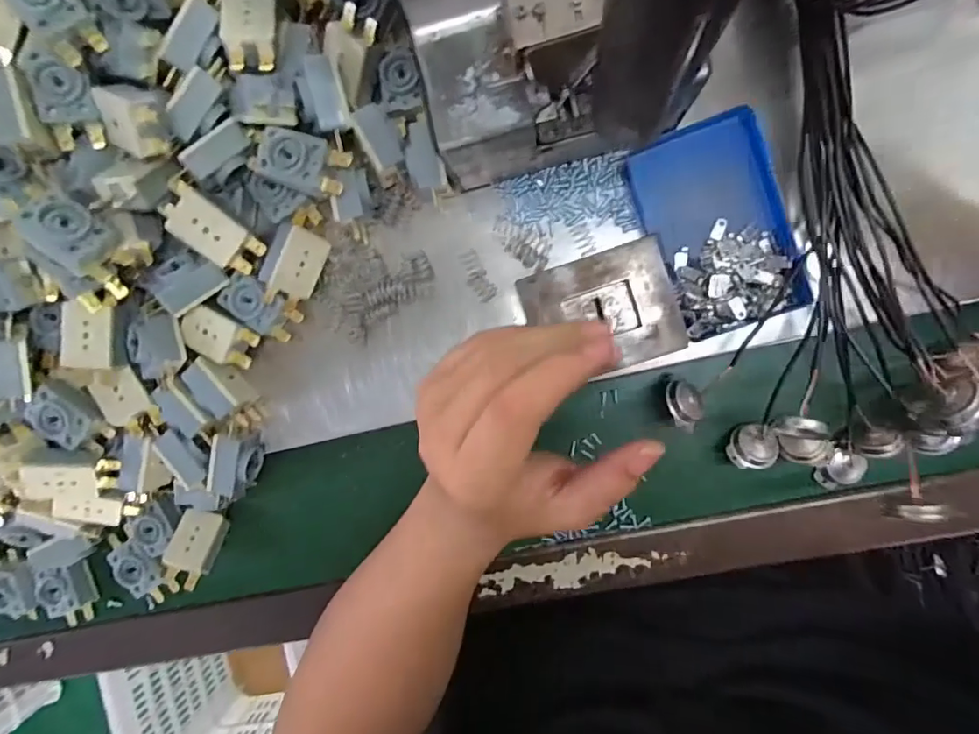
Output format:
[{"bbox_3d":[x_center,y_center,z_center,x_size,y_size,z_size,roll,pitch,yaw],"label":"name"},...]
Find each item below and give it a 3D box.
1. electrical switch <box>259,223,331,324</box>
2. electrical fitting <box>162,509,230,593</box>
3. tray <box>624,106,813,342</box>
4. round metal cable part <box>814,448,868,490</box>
[{"bbox_3d":[-0.117,-0.056,0.314,0.016,0.029,0.052,20,92,43],"label":"electrical switch"},{"bbox_3d":[-0.197,0.121,0.352,0.029,0.017,0.054,25,77,-25],"label":"electrical fitting"},{"bbox_3d":[0.128,-0.080,0.295,0.070,0.013,0.114,-18,94,8],"label":"tray"},{"bbox_3d":[0.216,0.065,0.323,0.024,0.010,0.026,1,96,6],"label":"round metal cable part"}]

